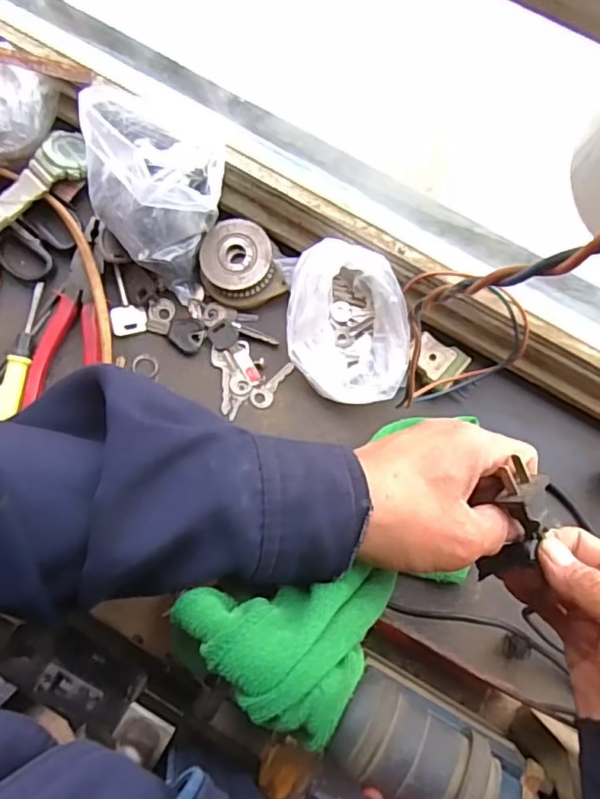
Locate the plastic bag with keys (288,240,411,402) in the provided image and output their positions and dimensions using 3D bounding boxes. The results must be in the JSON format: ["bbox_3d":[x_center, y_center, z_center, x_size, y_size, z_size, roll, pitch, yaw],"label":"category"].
[{"bbox_3d":[0.035,-0.055,0.450,0.085,0.059,0.115,-15,84,0],"label":"plastic bag with keys"}]

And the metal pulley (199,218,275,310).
[{"bbox_3d":[-0.050,-0.108,0.474,0.056,0.022,0.065,7,84,3],"label":"metal pulley"}]

